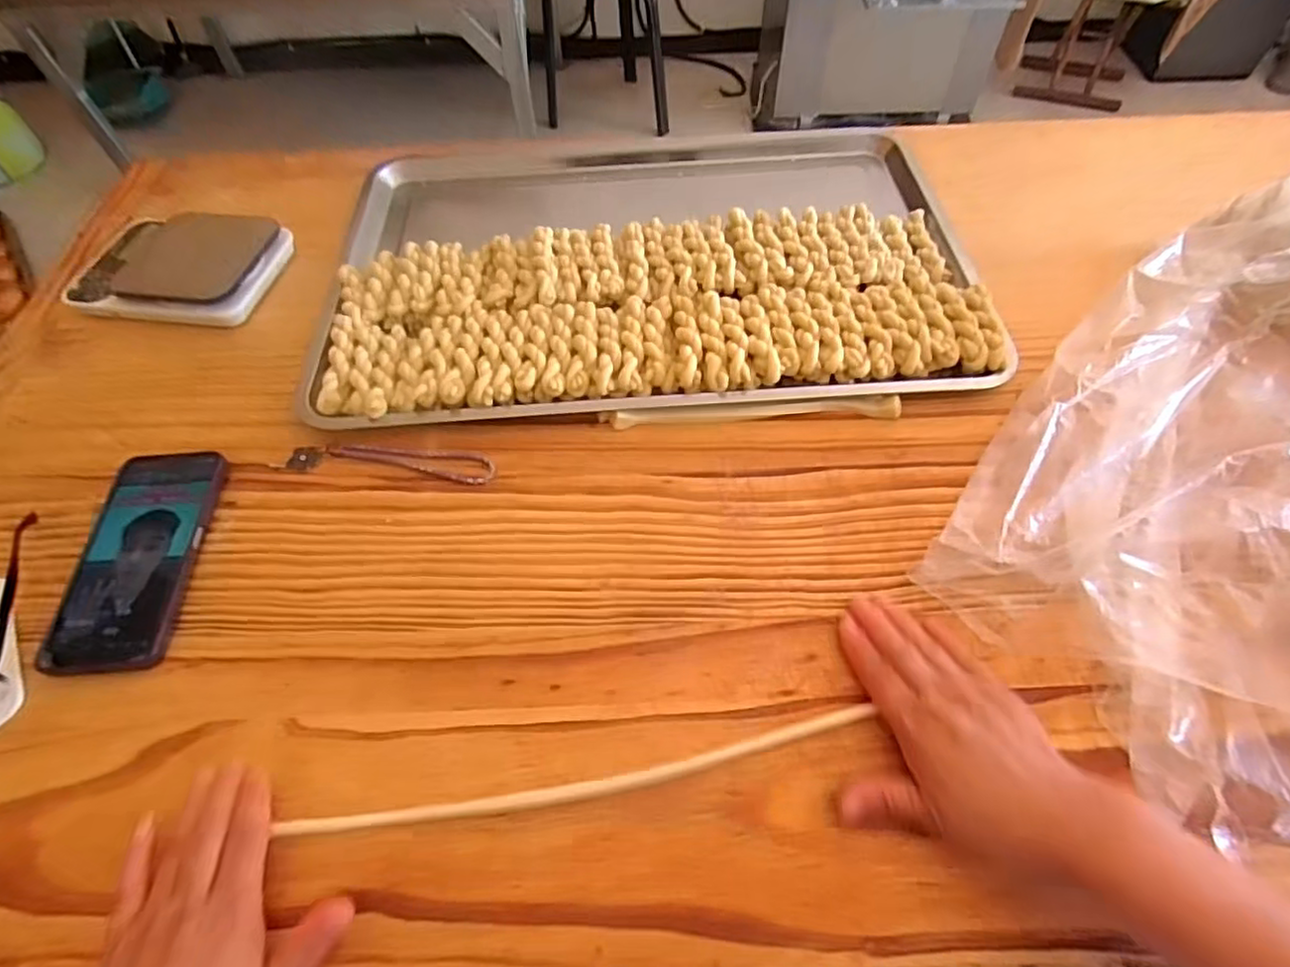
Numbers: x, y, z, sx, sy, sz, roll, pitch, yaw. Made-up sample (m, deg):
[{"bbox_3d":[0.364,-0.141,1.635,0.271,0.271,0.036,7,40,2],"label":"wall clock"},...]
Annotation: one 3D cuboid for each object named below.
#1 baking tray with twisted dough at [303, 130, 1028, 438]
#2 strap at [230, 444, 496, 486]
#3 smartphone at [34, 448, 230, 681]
[{"bbox_3d":[0.000,-0.219,0.602,0.554,0.044,0.378,-4,57,1],"label":"baking tray with twisted dough"},{"bbox_3d":[-0.209,-0.018,0.493,0.191,0.004,0.030,5,56,4],"label":"strap"},{"bbox_3d":[-0.345,0.046,0.444,0.076,0.013,0.160,-3,61,-1],"label":"smartphone"}]

